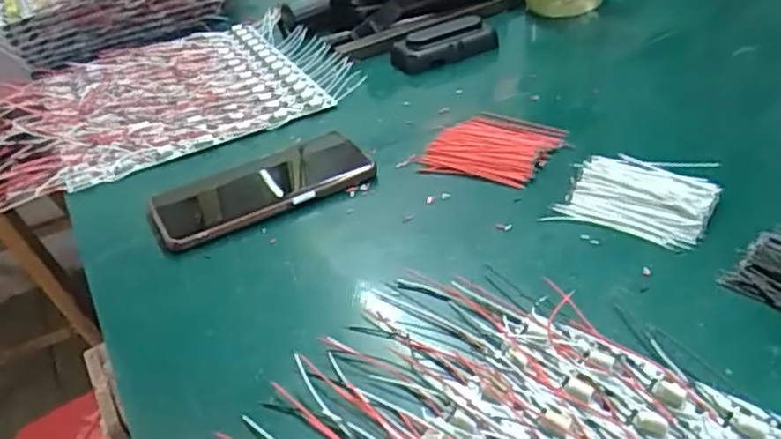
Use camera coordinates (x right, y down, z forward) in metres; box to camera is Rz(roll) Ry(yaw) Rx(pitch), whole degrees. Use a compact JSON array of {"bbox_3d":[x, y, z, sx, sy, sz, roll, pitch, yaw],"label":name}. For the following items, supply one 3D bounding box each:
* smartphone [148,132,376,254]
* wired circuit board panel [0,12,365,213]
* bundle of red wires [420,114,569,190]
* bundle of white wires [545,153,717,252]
[{"bbox_3d":[-0.098,-0.024,0.506,0.163,0.014,0.076,-23,39,-19],"label":"smartphone"},{"bbox_3d":[-0.239,-0.131,0.678,0.351,0.024,0.284,-19,38,-15],"label":"wired circuit board panel"},{"bbox_3d":[0.079,-0.057,0.510,0.097,0.016,0.080,11,40,23],"label":"bundle of red wires"},{"bbox_3d":[0.165,-0.018,0.438,0.091,0.015,0.081,16,43,28],"label":"bundle of white wires"}]

